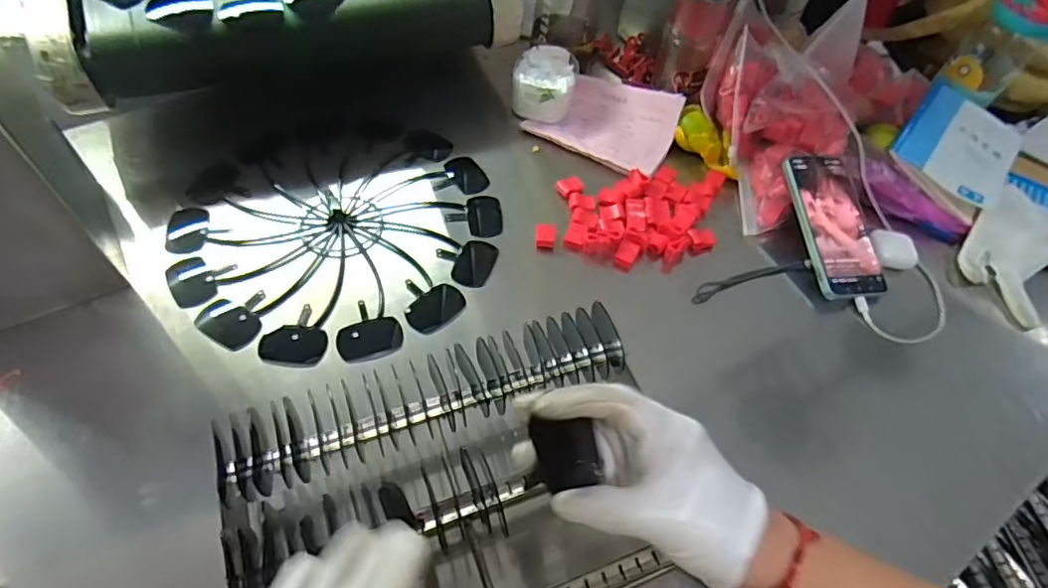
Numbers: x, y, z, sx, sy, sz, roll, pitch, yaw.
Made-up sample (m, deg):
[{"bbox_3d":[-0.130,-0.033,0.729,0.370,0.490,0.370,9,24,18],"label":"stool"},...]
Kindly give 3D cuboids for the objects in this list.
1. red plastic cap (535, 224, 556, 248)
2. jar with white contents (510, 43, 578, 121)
[{"bbox_3d":[0.023,-0.061,0.601,0.020,0.014,0.023,4,56,-2],"label":"red plastic cap"},{"bbox_3d":[0.025,-0.260,0.708,0.073,0.053,0.080,2,56,-4],"label":"jar with white contents"}]

